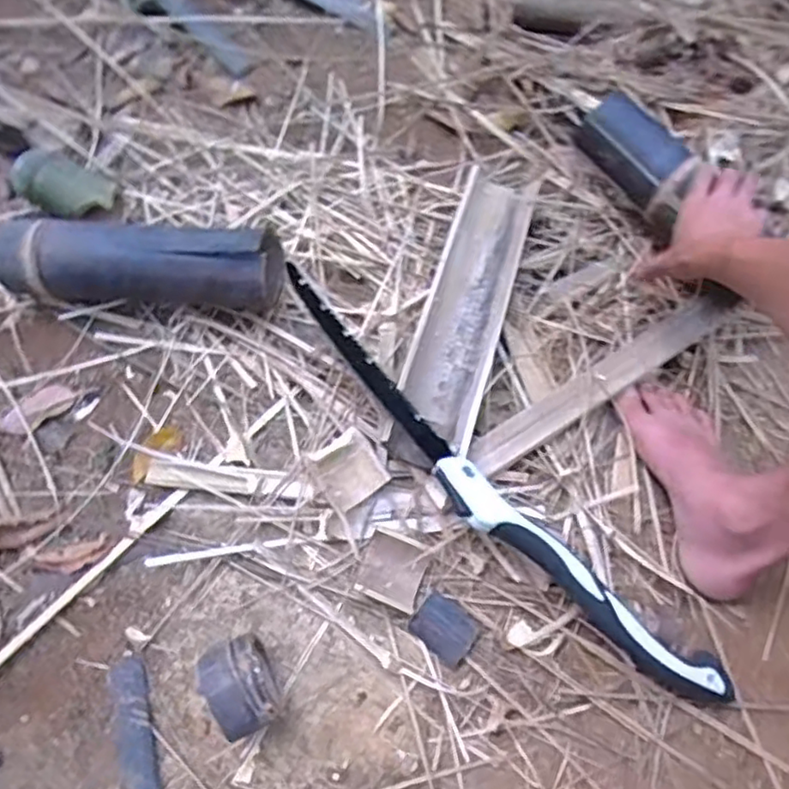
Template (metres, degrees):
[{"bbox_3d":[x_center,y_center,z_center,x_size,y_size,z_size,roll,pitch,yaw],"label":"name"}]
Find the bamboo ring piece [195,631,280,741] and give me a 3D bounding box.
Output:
[{"bbox_3d":[-0.134,0.260,0.586,0.054,0.081,0.081,-20,66,-10],"label":"bamboo ring piece"}]

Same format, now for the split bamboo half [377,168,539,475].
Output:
[{"bbox_3d":[0.083,-0.106,0.758,0.095,0.047,0.400,16,64,8],"label":"split bamboo half"}]

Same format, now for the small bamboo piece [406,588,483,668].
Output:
[{"bbox_3d":[0.049,0.225,0.646,0.059,0.009,0.048,36,69,16],"label":"small bamboo piece"}]

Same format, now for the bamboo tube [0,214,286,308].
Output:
[{"bbox_3d":[-0.295,-0.146,0.759,0.325,0.102,0.090,7,63,4],"label":"bamboo tube"}]

